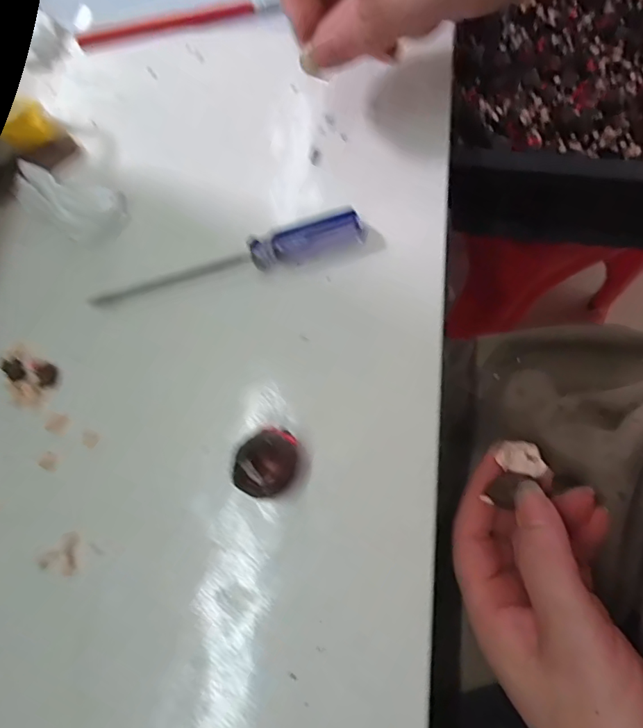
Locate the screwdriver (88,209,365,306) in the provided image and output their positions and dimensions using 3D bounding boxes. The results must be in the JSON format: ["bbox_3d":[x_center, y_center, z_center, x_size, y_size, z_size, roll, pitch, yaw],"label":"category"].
[{"bbox_3d":[-0.042,-0.045,0.225,0.126,0.011,0.017,-20,74,-2],"label":"screwdriver"}]

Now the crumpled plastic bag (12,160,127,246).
[{"bbox_3d":[-0.123,-0.082,0.239,0.056,0.013,0.031,32,79,11],"label":"crumpled plastic bag"}]

